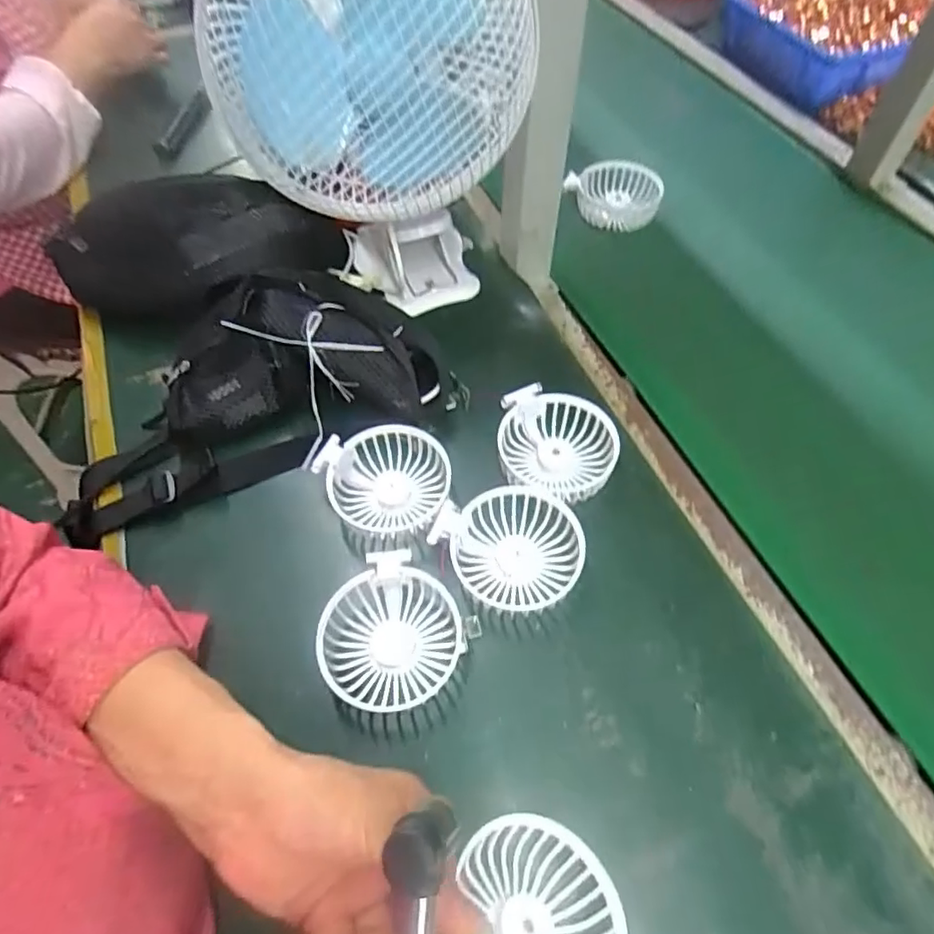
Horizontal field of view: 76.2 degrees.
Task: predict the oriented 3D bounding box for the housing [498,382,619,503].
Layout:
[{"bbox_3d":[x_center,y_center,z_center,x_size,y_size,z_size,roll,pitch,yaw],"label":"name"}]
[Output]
[{"bbox_3d":[0.070,-0.014,0.459,0.088,0.031,0.088,4,58,3],"label":"housing"}]

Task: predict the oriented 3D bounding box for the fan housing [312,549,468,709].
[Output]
[{"bbox_3d":[-0.049,0.110,0.386,0.083,0.030,0.088,0,57,1],"label":"fan housing"}]

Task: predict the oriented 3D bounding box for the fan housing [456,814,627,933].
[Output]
[{"bbox_3d":[0.039,0.228,0.300,0.075,0.020,0.089,0,56,-14],"label":"fan housing"}]

